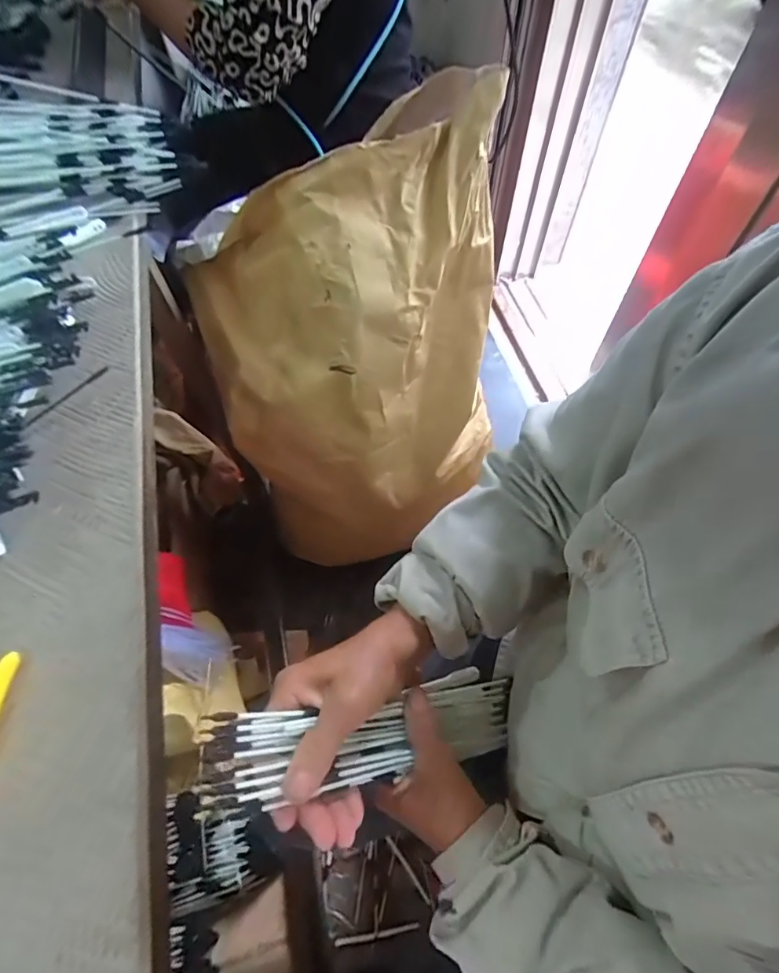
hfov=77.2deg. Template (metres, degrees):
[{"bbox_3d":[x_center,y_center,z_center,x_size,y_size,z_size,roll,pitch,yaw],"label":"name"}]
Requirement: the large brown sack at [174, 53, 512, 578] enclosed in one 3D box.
[{"bbox_3d":[-0.042,-0.197,0.763,0.438,0.572,0.355,-23,63,-11],"label":"large brown sack"}]

